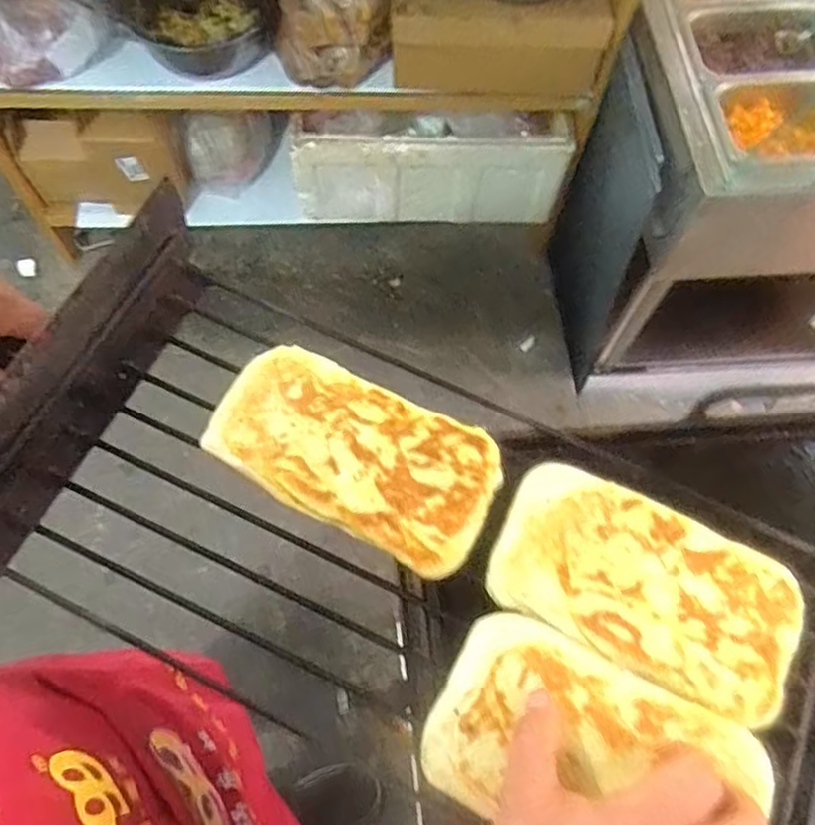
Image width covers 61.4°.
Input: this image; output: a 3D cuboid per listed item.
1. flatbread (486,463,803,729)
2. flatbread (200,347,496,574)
[{"bbox_3d":[0.139,0.100,0.402,0.171,0.008,0.099,26,70,8],"label":"flatbread"},{"bbox_3d":[-0.032,0.024,0.419,0.173,0.011,0.093,25,69,7],"label":"flatbread"}]

